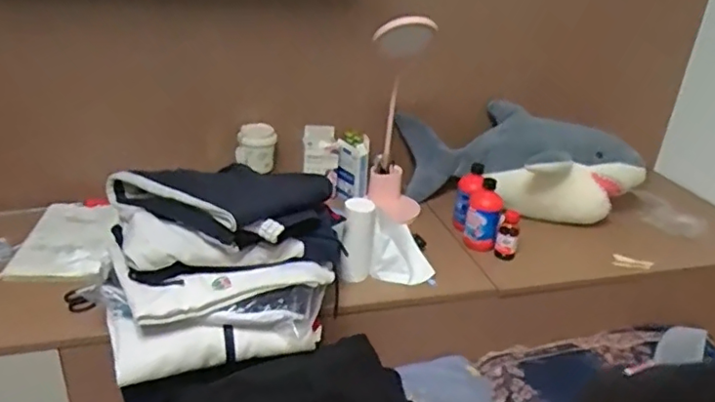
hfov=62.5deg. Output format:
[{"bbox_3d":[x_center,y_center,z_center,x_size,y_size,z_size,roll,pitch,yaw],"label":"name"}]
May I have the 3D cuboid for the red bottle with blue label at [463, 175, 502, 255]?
[{"bbox_3d":[0.272,0.031,1.274,0.072,0.146,0.057,10,27,11],"label":"red bottle with blue label"}]

